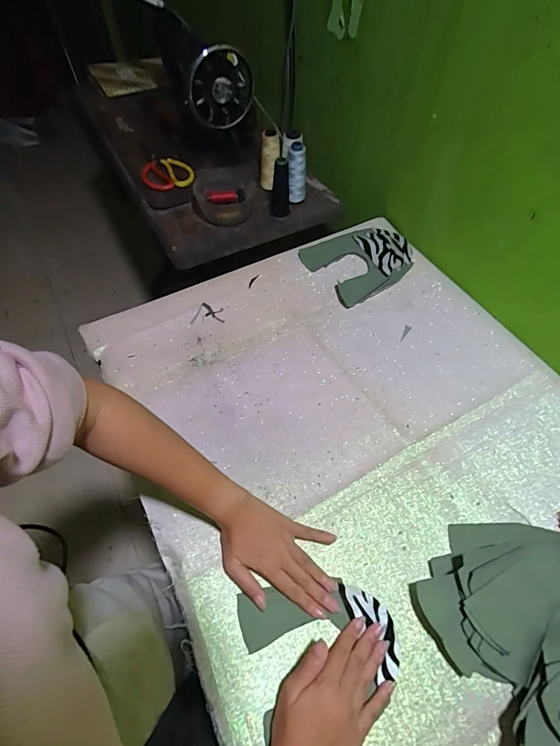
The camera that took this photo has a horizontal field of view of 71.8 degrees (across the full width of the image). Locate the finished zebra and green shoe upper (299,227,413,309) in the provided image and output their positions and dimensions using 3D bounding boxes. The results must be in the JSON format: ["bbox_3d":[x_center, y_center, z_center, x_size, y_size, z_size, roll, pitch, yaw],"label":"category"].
[{"bbox_3d":[0.153,-0.211,0.724,0.189,0.022,0.152,-28,60,-17],"label":"finished zebra and green shoe upper"}]

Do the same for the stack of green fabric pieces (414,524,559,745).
[{"bbox_3d":[0.267,0.255,0.387,0.197,0.060,0.218,-20,60,-13],"label":"stack of green fabric pieces"}]

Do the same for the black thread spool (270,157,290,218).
[{"bbox_3d":[-0.001,-0.367,0.773,0.037,0.119,0.040,0,57,0],"label":"black thread spool"}]

